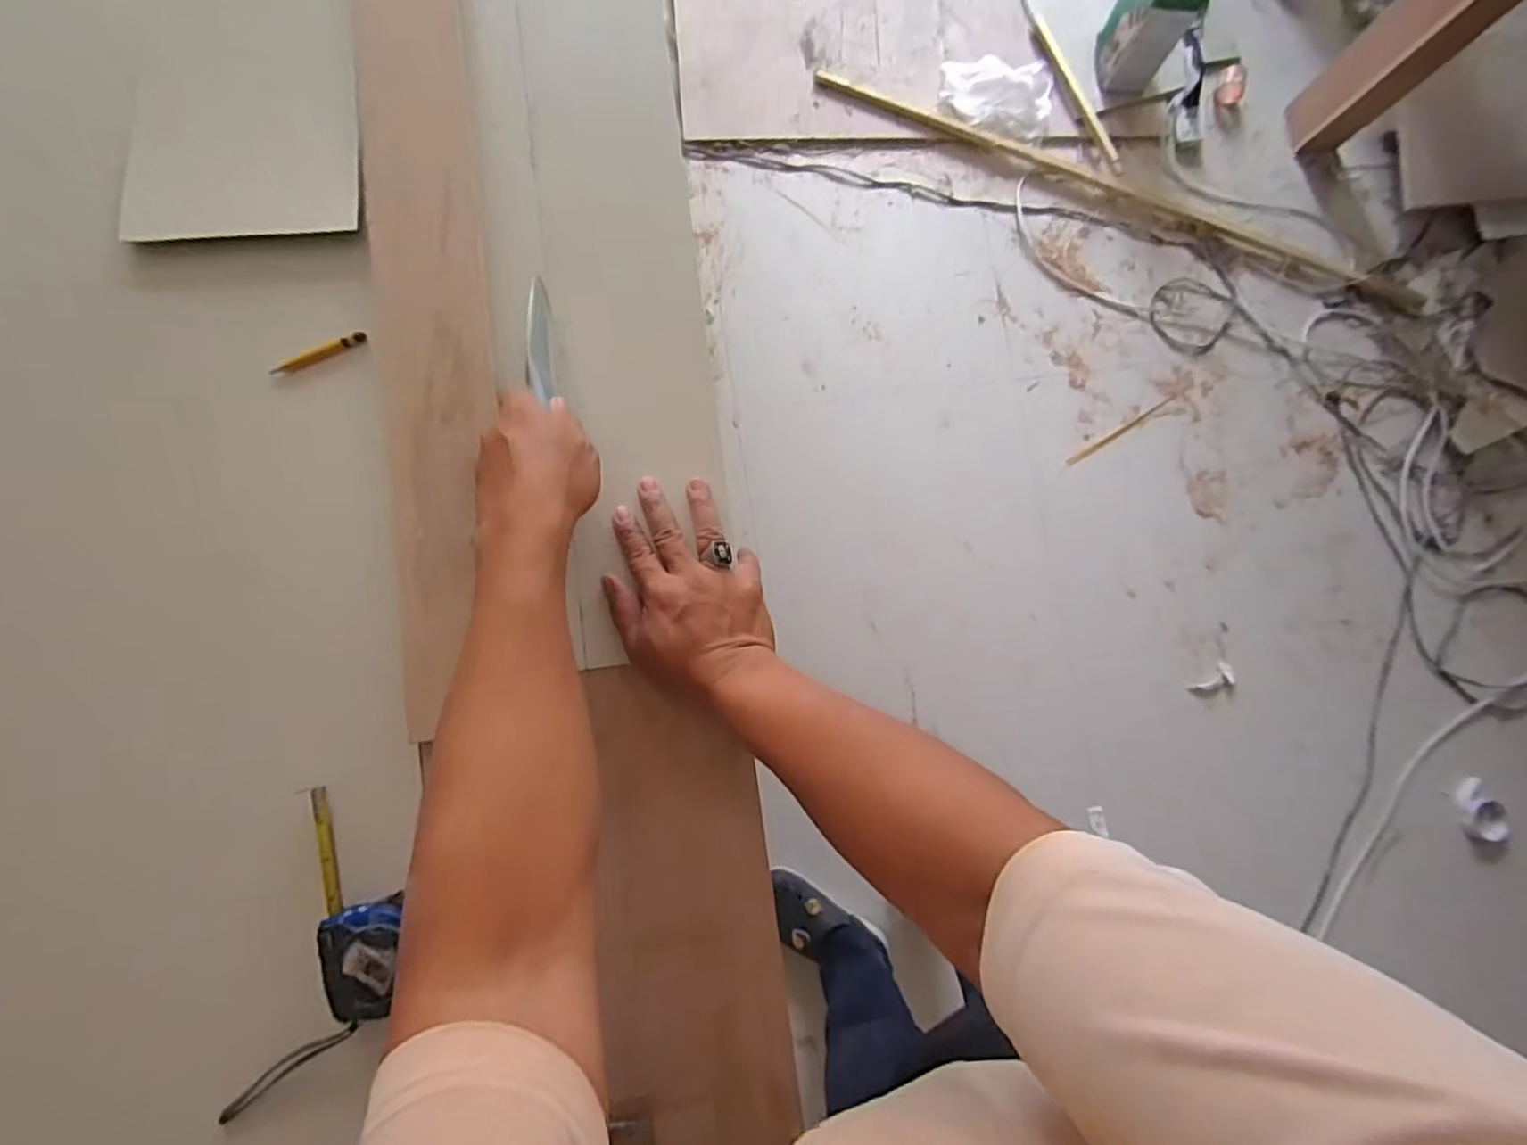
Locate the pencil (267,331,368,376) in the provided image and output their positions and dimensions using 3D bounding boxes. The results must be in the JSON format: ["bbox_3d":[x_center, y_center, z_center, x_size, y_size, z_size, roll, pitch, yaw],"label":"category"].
[{"bbox_3d":[-0.337,-0.166,0.493,0.072,0.009,0.008,-25,85,-5],"label":"pencil"}]

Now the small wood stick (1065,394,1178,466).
[{"bbox_3d":[0.769,-0.305,1.387,0.288,0.009,0.019,-31,86,-5],"label":"small wood stick"}]

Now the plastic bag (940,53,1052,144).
[{"bbox_3d":[0.509,-1.032,1.409,0.231,0.041,0.163,8,83,-2],"label":"plastic bag"}]

